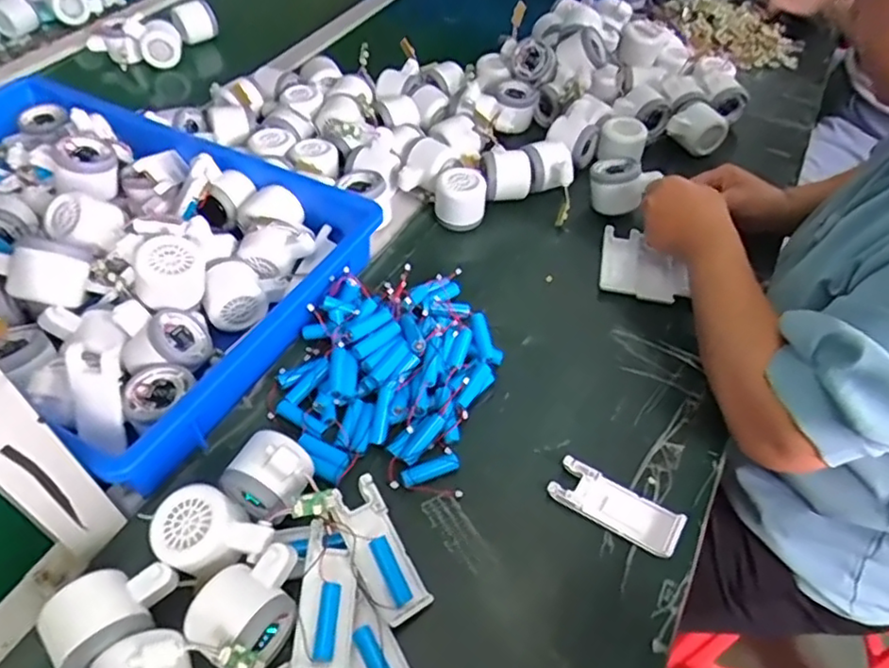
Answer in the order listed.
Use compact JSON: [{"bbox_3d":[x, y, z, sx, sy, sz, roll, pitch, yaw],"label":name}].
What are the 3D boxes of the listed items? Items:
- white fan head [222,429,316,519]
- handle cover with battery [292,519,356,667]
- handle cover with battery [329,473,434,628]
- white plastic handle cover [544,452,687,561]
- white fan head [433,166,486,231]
[{"bbox_3d":[-0.133,0.107,0.476,0.064,0.055,0.052,25,54,18],"label":"white fan head"},{"bbox_3d":[-0.083,0.188,0.444,0.039,0.016,0.100,13,57,-15],"label":"handle cover with battery"},{"bbox_3d":[-0.049,0.159,0.461,0.040,0.022,0.102,-23,72,-19],"label":"handle cover with battery"},{"bbox_3d":[0.139,0.140,0.509,0.103,0.013,0.039,27,55,20],"label":"white plastic handle cover"},{"bbox_3d":[0.018,-0.157,0.734,0.061,0.051,0.060,8,51,5],"label":"white fan head"}]

